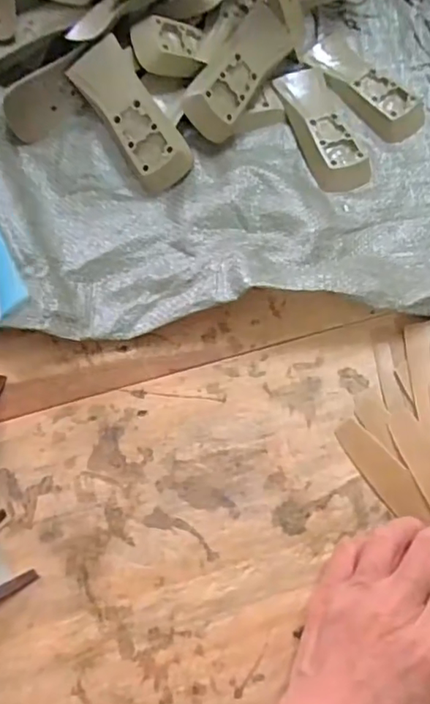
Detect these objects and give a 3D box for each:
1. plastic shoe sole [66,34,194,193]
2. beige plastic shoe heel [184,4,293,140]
[{"bbox_3d":[-0.059,-0.173,0.399,0.042,0.021,0.108,-36,98,-10],"label":"plastic shoe sole"},{"bbox_3d":[0.019,-0.214,0.413,0.039,0.027,0.111,31,75,9],"label":"beige plastic shoe heel"}]

